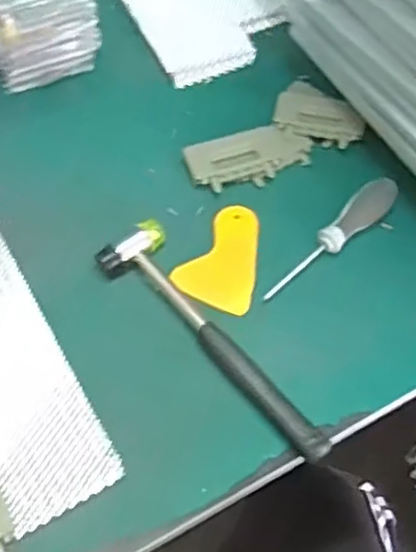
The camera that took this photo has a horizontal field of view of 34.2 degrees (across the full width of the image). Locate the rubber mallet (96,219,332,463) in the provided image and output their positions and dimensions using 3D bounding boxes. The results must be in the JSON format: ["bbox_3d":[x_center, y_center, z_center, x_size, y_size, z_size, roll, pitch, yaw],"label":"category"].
[{"bbox_3d":[-0.002,0.053,0.533,0.059,0.022,0.242,-31,64,-16],"label":"rubber mallet"}]

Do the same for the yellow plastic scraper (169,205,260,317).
[{"bbox_3d":[0.019,-0.017,0.587,0.069,0.004,0.097,23,65,14],"label":"yellow plastic scraper"}]

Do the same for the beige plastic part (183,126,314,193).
[{"bbox_3d":[0.039,-0.112,0.633,0.116,0.012,0.055,-18,61,-10],"label":"beige plastic part"}]

